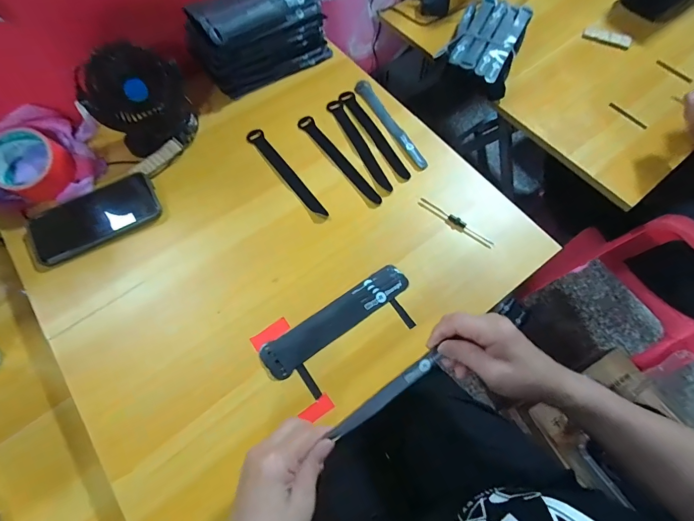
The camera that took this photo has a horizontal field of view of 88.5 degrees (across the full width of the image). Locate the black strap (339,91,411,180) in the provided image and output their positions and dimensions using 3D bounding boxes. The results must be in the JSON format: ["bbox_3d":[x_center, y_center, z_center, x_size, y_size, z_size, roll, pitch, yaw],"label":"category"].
[{"bbox_3d":[0.041,-0.199,0.558,0.023,0.004,0.194,-25,69,-11],"label":"black strap"}]

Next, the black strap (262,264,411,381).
[{"bbox_3d":[-0.011,0.070,0.438,0.199,0.008,0.042,-32,70,-14],"label":"black strap"}]

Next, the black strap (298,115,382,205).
[{"bbox_3d":[-0.011,-0.152,0.536,0.023,0.006,0.192,-35,71,-14],"label":"black strap"}]

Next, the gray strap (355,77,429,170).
[{"bbox_3d":[0.067,-0.219,0.566,0.024,0.004,0.198,-25,69,-11],"label":"gray strap"}]

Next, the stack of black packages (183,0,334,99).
[{"bbox_3d":[-0.139,-0.364,0.573,0.224,0.102,0.107,-37,71,-15],"label":"stack of black packages"}]

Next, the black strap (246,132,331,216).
[{"bbox_3d":[-0.089,-0.129,0.521,0.022,0.005,0.184,-35,71,-14],"label":"black strap"}]

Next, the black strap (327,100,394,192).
[{"bbox_3d":[0.017,-0.180,0.546,0.024,0.004,0.193,-22,68,-10],"label":"black strap"}]

